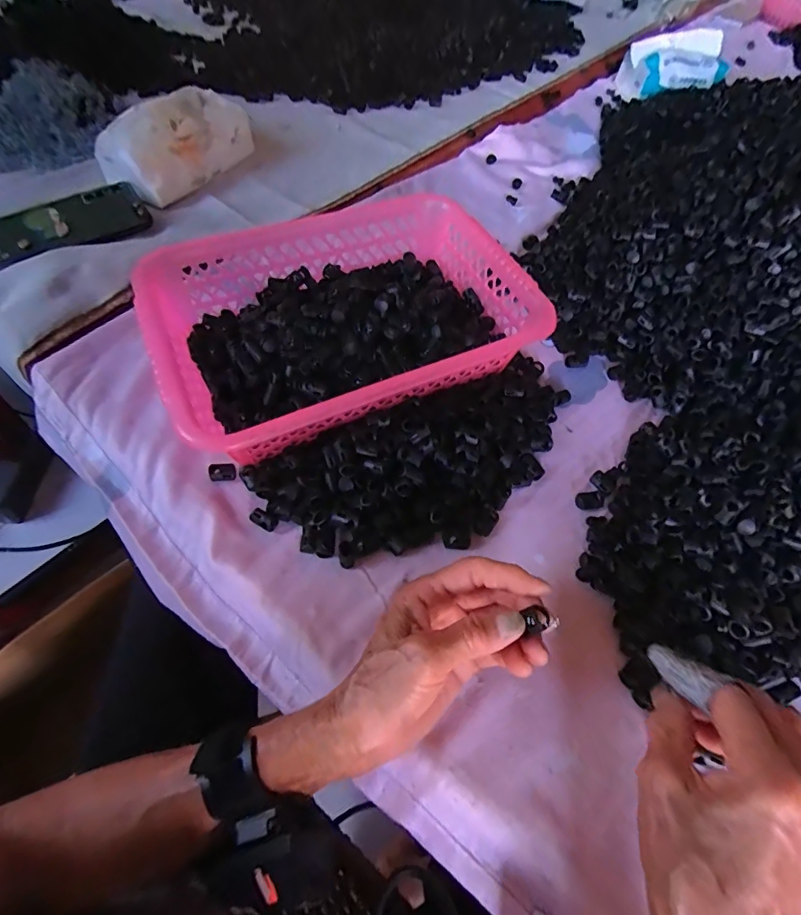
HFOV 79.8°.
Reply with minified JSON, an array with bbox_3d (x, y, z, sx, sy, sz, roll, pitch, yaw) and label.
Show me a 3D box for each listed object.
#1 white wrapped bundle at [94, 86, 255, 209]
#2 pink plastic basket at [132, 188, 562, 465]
[{"bbox_3d":[-0.261,-0.375,0.564,0.079,0.069,0.175,28,60,13],"label":"white wrapped bundle"},{"bbox_3d":[-0.046,-0.114,0.420,0.298,0.079,0.213,-20,61,-16],"label":"pink plastic basket"}]

